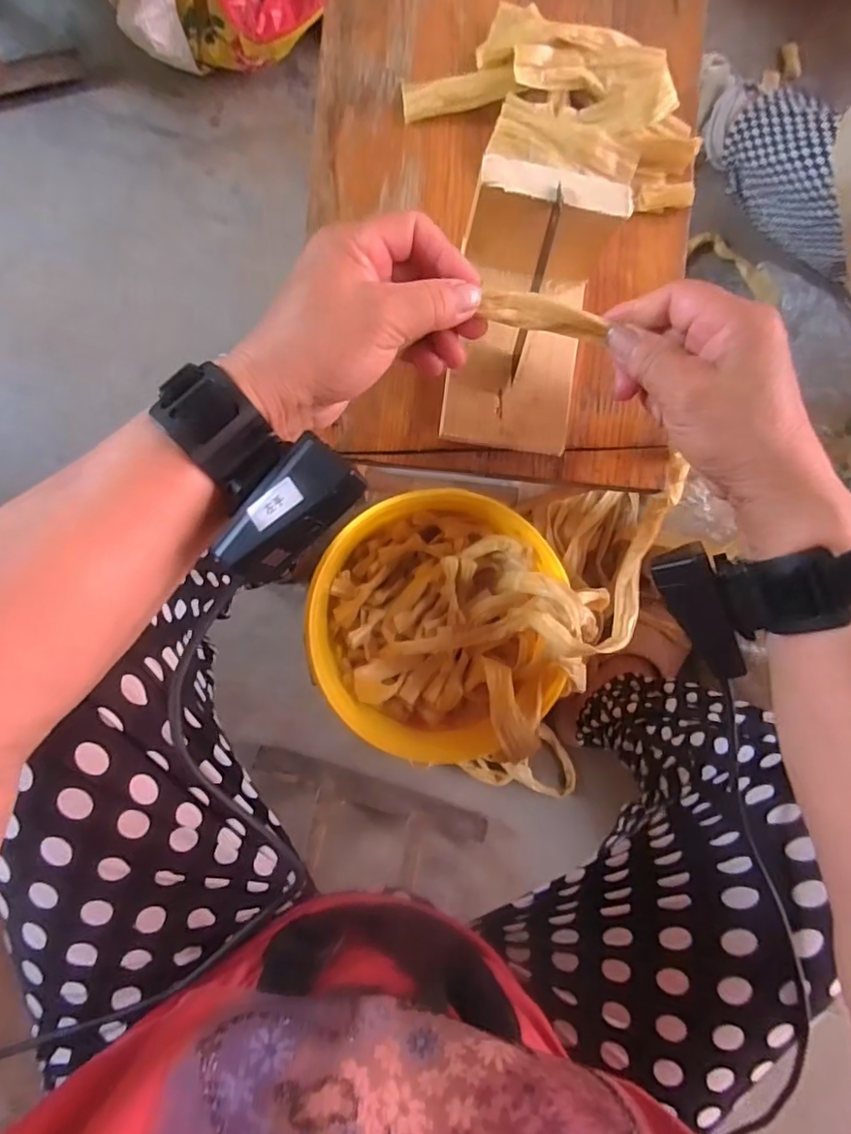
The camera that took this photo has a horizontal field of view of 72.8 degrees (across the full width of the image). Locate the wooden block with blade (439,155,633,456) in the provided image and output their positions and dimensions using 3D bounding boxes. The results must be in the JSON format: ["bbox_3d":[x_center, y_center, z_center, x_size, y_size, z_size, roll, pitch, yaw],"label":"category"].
[{"bbox_3d":[0.054,-0.133,0.316,0.079,0.075,0.122,10,89,-3],"label":"wooden block with blade"}]

